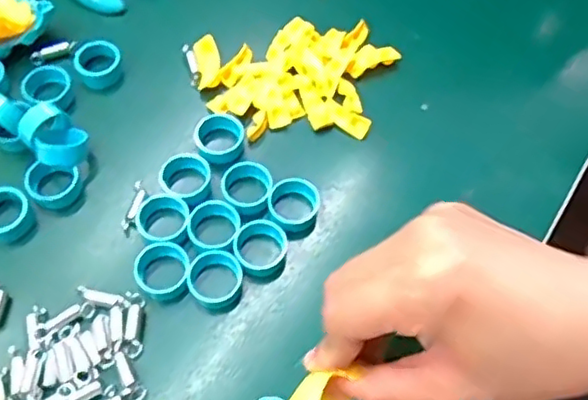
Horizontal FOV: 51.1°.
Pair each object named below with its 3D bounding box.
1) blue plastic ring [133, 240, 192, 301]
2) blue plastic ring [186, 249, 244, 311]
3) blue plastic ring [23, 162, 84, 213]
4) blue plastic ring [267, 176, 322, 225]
[{"bbox_3d":[-0.062,0.034,0.295,0.027,0.014,0.026,0,61,0],"label":"blue plastic ring"},{"bbox_3d":[-0.038,0.038,0.295,0.026,0.014,0.025,0,61,0],"label":"blue plastic ring"},{"bbox_3d":[-0.125,-0.007,0.315,0.027,0.012,0.025,0,61,0],"label":"blue plastic ring"},{"bbox_3d":[0.000,0.001,0.314,0.025,0.012,0.025,0,61,0],"label":"blue plastic ring"}]

